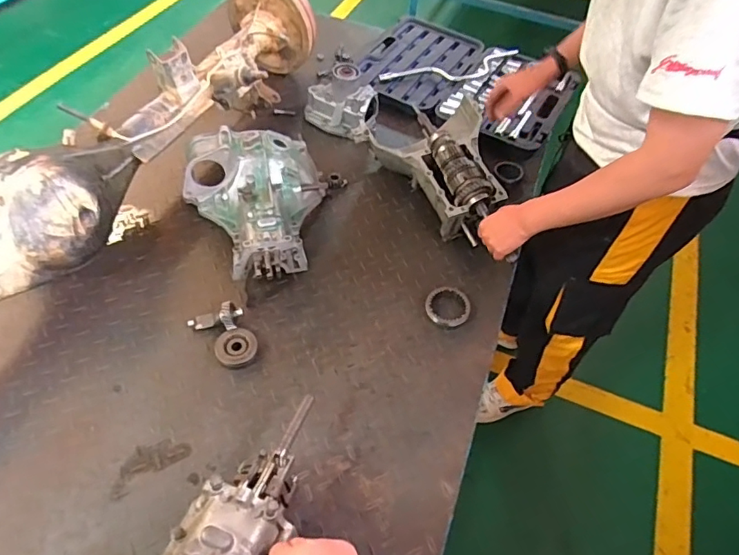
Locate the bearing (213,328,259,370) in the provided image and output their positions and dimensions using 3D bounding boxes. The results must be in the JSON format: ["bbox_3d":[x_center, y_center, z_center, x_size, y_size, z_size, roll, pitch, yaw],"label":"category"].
[{"bbox_3d":[-0.233,0.125,0.906,0.072,0.016,0.076,2,52,-2],"label":"bearing"}]

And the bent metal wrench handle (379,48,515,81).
[{"bbox_3d":[0.229,-0.575,1.415,0.406,0.034,0.093,-11,53,-12],"label":"bent metal wrench handle"}]

